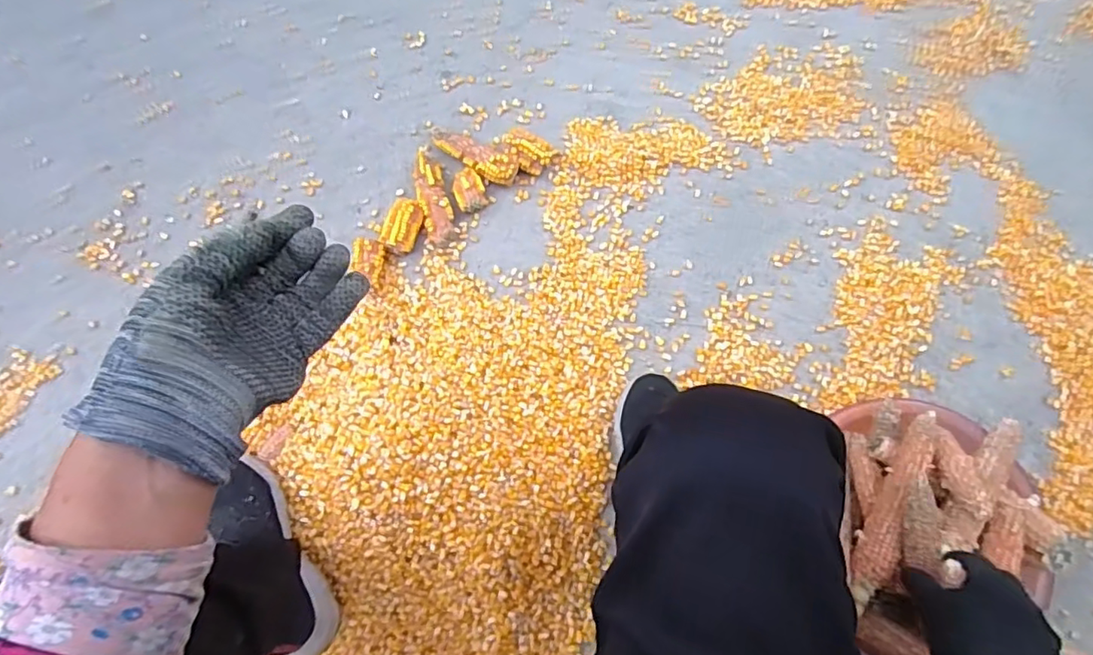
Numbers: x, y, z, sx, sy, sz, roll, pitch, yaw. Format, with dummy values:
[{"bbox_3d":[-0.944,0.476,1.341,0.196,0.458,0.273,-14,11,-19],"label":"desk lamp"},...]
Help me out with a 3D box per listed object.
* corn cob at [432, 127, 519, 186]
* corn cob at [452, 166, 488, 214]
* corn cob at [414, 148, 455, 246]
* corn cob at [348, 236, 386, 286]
[{"bbox_3d":[-0.108,-0.254,0.843,0.148,0.042,0.048,31,74,9],"label":"corn cob"},{"bbox_3d":[-0.113,-0.198,0.835,0.044,0.029,0.065,-15,73,-7],"label":"corn cob"},{"bbox_3d":[-0.160,-0.187,0.822,0.042,0.033,0.142,-14,73,-6],"label":"corn cob"},{"bbox_3d":[-0.239,-0.090,0.776,0.039,0.036,0.057,4,72,0],"label":"corn cob"}]

